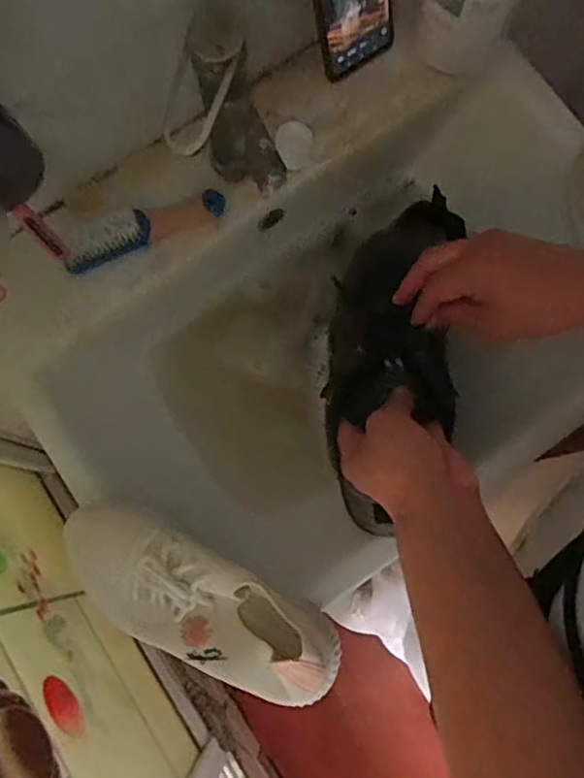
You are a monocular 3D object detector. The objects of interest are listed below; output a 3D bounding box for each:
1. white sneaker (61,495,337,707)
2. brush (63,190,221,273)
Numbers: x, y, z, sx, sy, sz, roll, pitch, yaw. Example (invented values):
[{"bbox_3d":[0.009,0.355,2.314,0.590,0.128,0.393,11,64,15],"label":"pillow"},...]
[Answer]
[{"bbox_3d":[-0.079,0.163,0.465,0.238,0.076,0.089,27,79,7],"label":"white sneaker"},{"bbox_3d":[-0.138,-0.152,0.576,0.155,0.046,0.030,-23,77,-4],"label":"brush"}]

